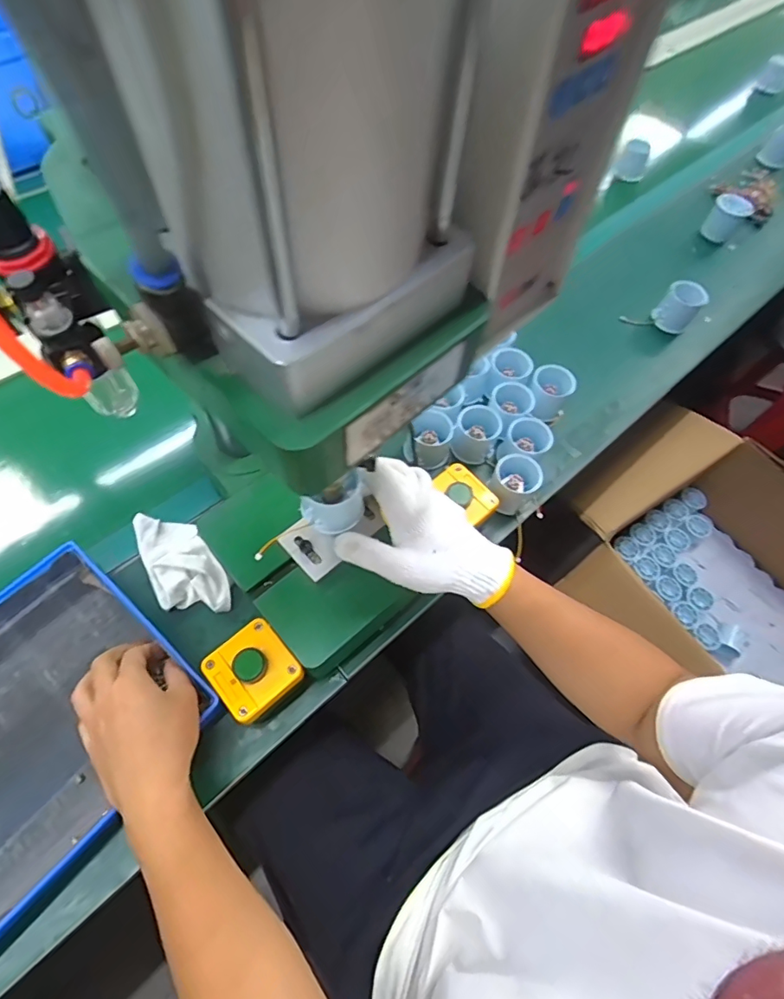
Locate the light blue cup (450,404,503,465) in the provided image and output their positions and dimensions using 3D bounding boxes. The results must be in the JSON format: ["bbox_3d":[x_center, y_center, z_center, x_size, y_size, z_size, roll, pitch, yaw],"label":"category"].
[{"bbox_3d":[0.102,-0.079,0.602,0.049,0.052,0.050,1,62,-2],"label":"light blue cup"}]

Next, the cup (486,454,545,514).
[{"bbox_3d":[0.139,-0.017,0.571,0.052,0.053,0.051,1,62,-2],"label":"cup"}]

